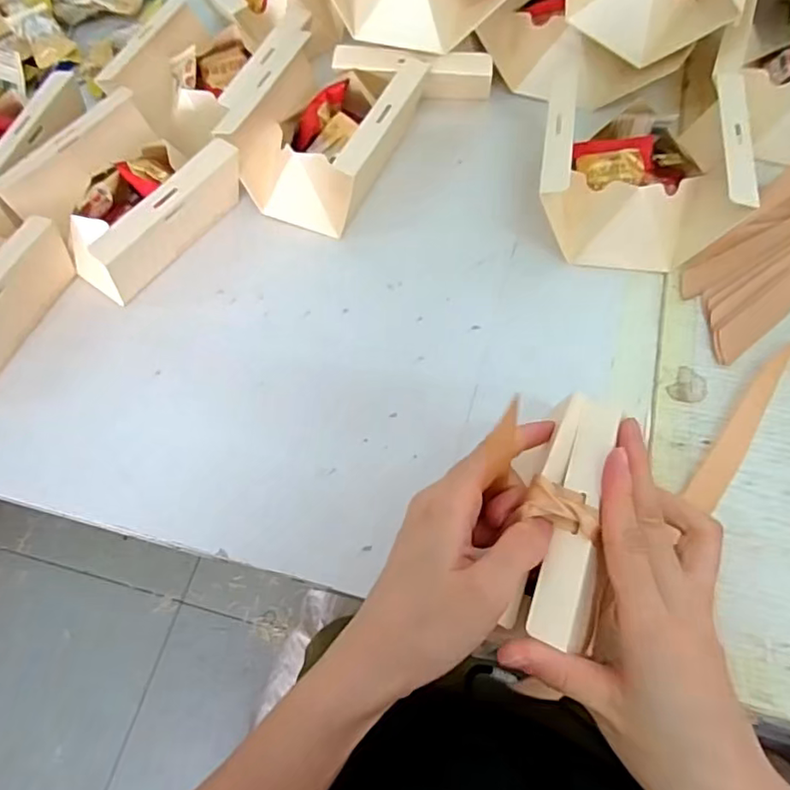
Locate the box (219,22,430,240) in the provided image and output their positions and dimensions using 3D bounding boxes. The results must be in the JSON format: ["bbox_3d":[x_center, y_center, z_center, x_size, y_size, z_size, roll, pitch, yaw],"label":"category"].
[{"bbox_3d":[-0.054,-0.206,0.466,0.134,0.072,0.129,21,66,13],"label":"box"}]

